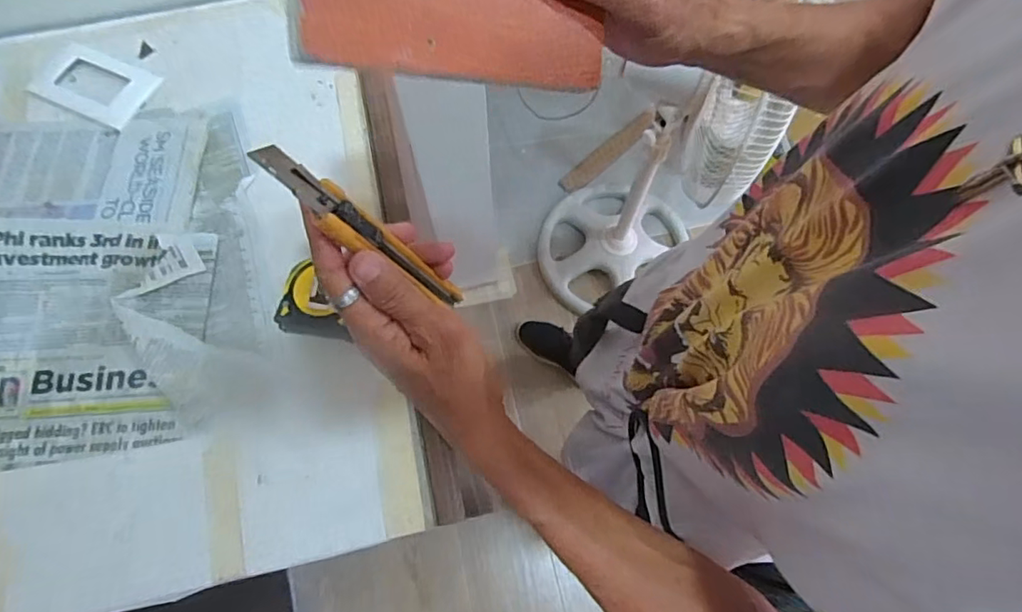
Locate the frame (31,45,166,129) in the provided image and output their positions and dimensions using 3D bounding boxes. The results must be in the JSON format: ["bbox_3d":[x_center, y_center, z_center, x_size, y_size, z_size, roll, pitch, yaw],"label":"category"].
[{"bbox_3d":[-0.419,-0.223,0.551,0.124,0.007,0.068,23,72,9],"label":"frame"}]

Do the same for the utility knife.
[{"bbox_3d":[-0.077,-0.042,0.292,0.122,0.020,0.020,38,71,-25],"label":"utility knife"}]

